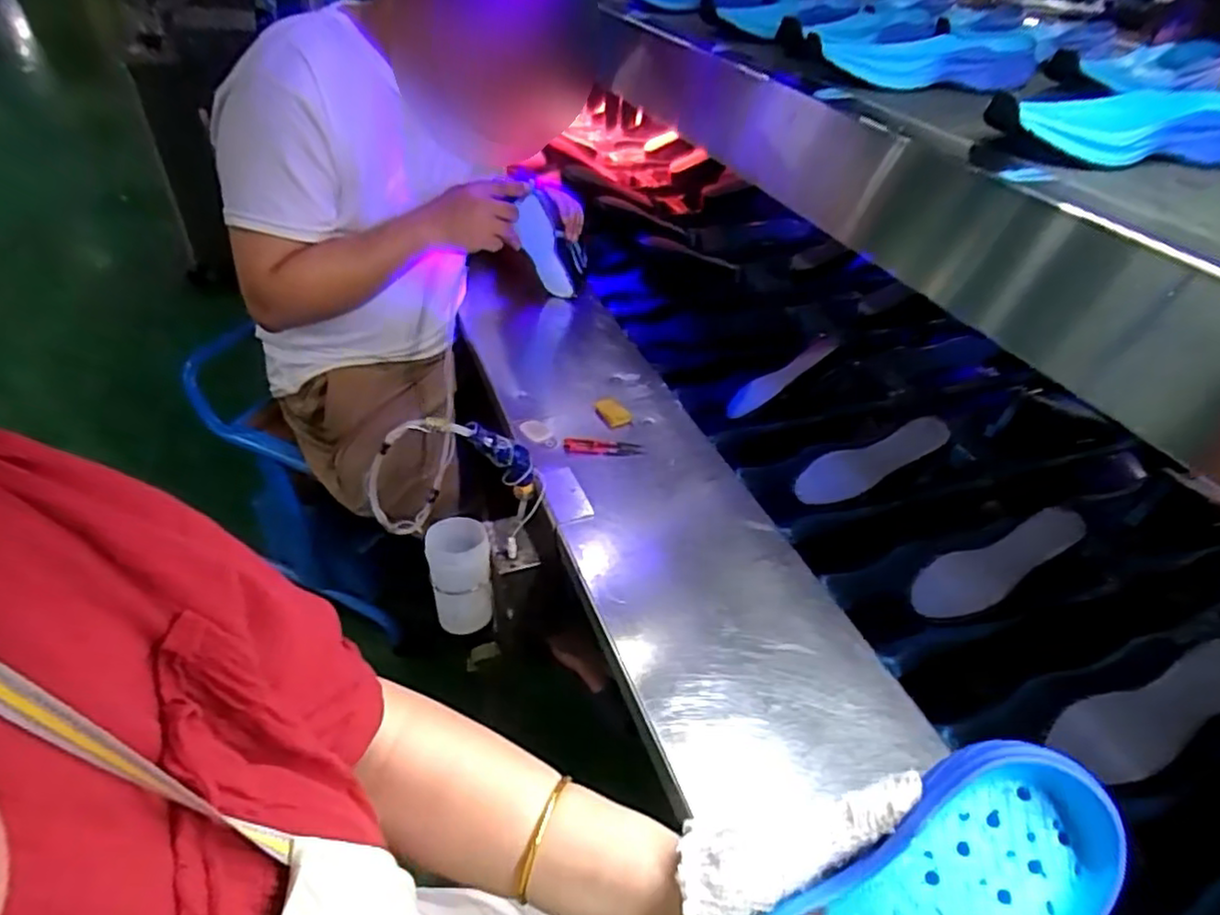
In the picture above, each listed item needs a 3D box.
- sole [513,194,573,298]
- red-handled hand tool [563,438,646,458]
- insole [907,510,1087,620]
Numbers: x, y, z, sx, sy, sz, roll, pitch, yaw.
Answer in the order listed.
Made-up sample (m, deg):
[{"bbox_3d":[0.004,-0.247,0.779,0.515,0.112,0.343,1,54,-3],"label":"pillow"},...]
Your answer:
[{"bbox_3d":[-0.111,-0.336,1.075,0.063,0.215,0.019,23,70,18],"label":"sole"},{"bbox_3d":[-0.008,-0.013,0.861,0.100,0.010,0.025,4,44,-5],"label":"red-handled hand tool"},{"bbox_3d":[0.441,0.120,0.762,0.202,0.026,0.061,-31,42,5],"label":"insole"}]

